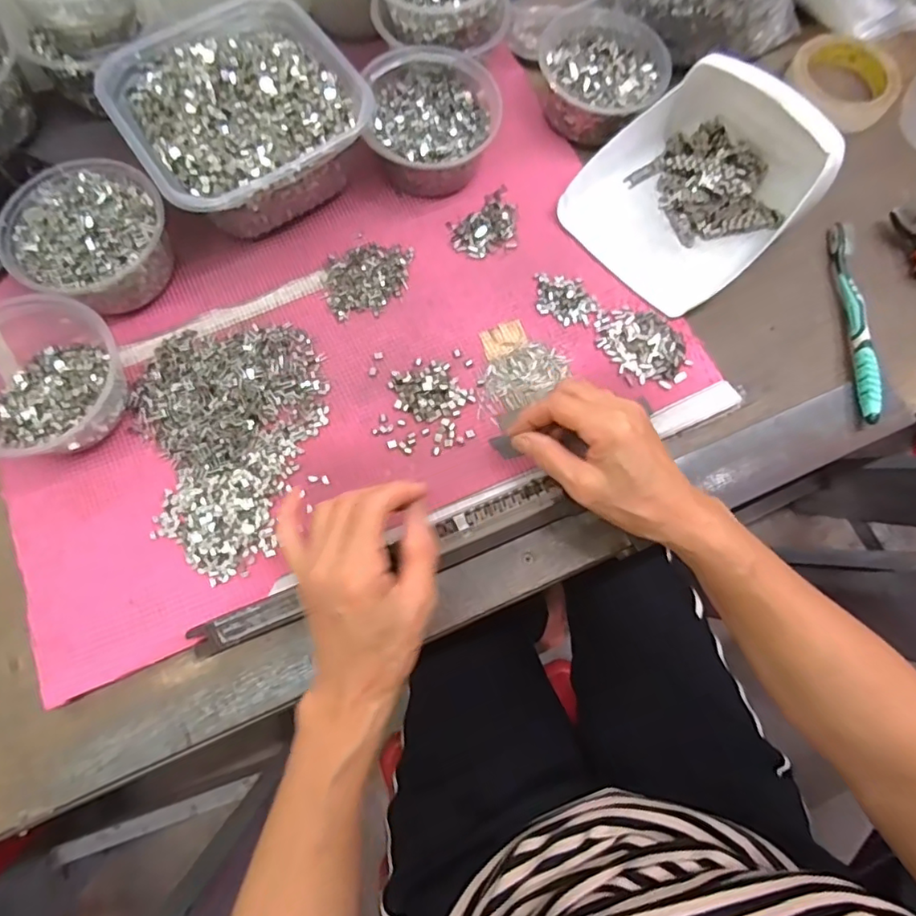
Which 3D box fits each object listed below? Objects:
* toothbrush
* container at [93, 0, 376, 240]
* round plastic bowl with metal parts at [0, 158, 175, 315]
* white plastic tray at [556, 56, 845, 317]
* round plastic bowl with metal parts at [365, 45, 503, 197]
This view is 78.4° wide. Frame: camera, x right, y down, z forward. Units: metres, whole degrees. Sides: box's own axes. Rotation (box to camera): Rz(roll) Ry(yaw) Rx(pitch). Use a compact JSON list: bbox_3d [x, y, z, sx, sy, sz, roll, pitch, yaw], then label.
[{"bbox_3d":[0.324,-0.115,0.454,0.016,0.020,0.183,4,74,0],"label":"toothbrush"},{"bbox_3d":[-0.180,-0.280,0.462,0.169,0.074,0.193,-35,77,-10],"label":"container"},{"bbox_3d":[-0.280,-0.169,0.434,0.115,0.062,0.110,0,74,-1],"label":"round plastic bowl with metal parts"},{"bbox_3d":[0.195,-0.226,0.450,0.176,0.080,0.147,-40,78,-11],"label":"white plastic tray"},{"bbox_3d":[-0.020,-0.279,0.472,0.105,0.058,0.122,-1,74,-1],"label":"round plastic bowl with metal parts"}]

